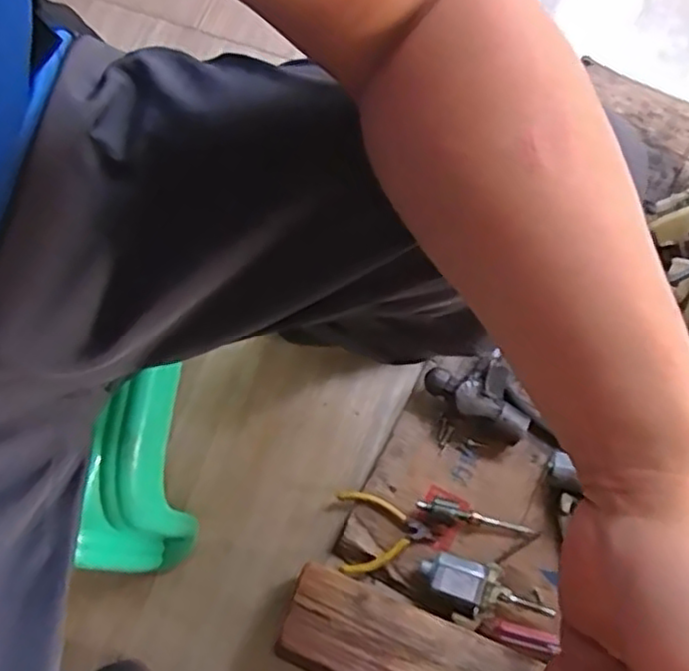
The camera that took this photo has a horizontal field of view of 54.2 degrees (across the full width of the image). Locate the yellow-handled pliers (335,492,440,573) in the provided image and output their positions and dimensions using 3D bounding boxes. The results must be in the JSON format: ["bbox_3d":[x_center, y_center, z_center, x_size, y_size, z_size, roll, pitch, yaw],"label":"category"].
[{"bbox_3d":[0.045,0.210,0.732,0.101,0.006,0.084,-4,75,1],"label":"yellow-handled pliers"}]

